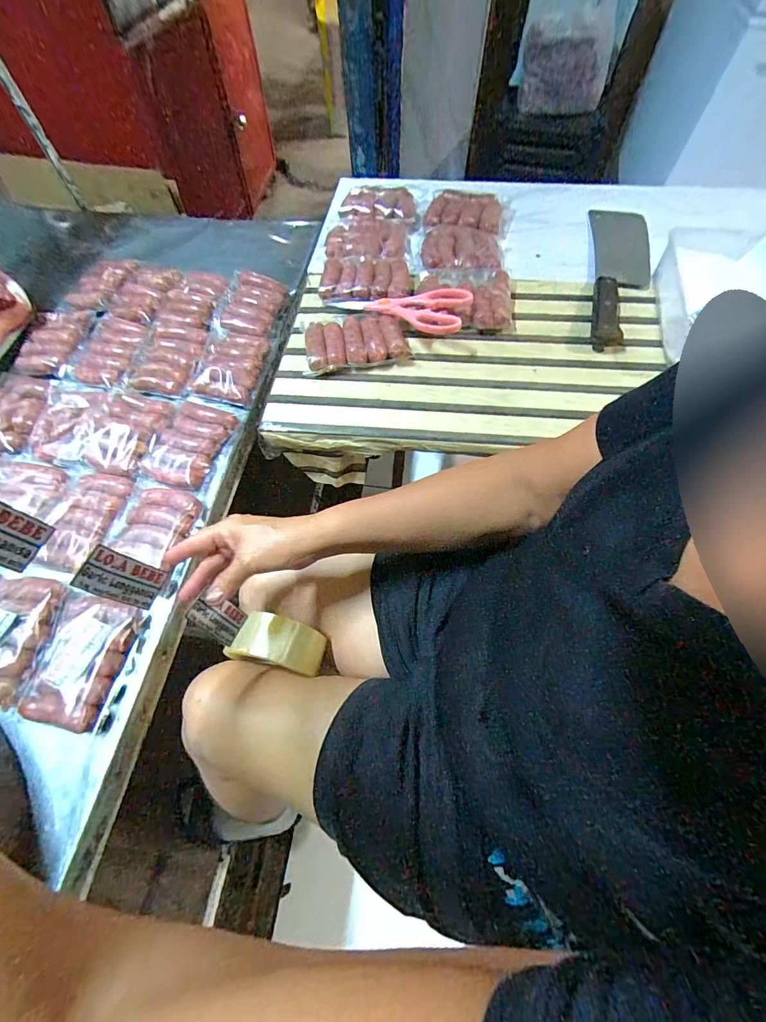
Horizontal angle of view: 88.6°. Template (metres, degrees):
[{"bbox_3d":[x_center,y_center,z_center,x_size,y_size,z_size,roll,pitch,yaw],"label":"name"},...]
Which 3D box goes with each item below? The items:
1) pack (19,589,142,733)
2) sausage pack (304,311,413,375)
[{"bbox_3d":[-0.333,0.159,0.430,0.102,0.033,0.129,10,63,5],"label":"pack"},{"bbox_3d":[-0.039,-0.236,0.539,0.135,0.030,0.092,-9,63,-5],"label":"sausage pack"}]

